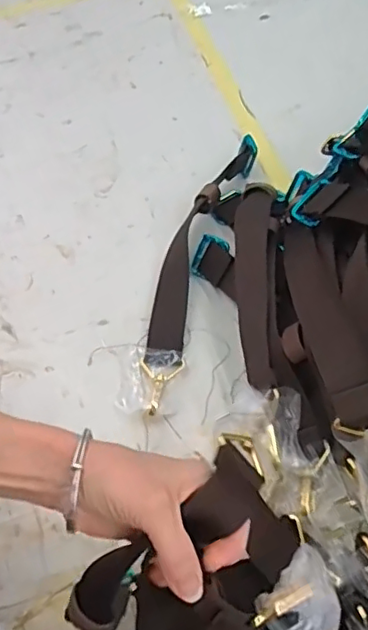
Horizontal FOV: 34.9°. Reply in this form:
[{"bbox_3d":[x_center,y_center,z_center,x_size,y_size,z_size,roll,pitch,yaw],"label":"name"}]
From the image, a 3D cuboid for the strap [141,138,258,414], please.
[{"bbox_3d":[0.007,-0.054,0.588,0.055,0.032,0.312,14,64,13],"label":"strap"}]

